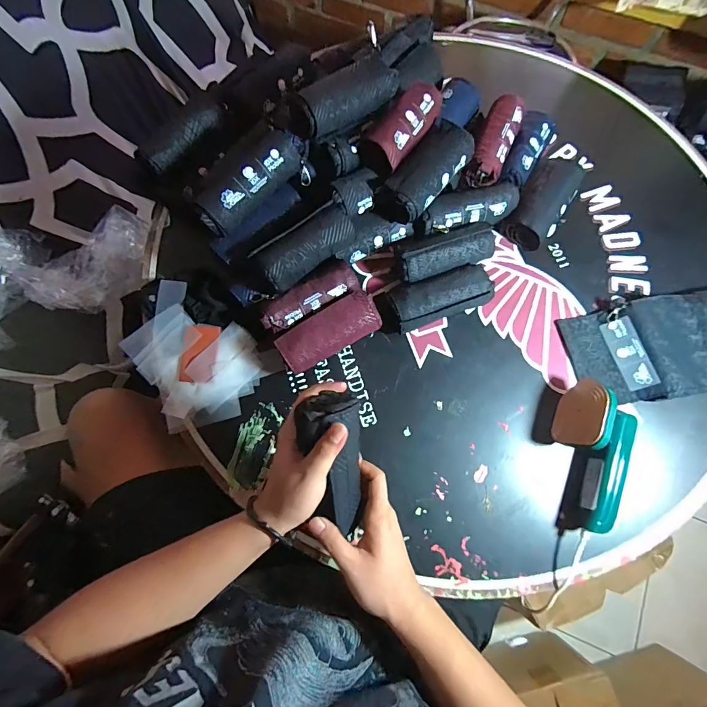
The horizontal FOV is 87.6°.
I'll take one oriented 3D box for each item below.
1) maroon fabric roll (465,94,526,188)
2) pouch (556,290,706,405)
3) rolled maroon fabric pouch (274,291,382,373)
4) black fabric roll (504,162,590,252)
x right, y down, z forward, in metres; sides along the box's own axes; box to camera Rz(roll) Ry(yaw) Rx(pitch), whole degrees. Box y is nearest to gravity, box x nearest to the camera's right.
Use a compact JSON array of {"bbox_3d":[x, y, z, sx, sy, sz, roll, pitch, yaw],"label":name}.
[{"bbox_3d":[0.223,-0.333,0.578,0.054,0.046,0.152,23,75,7],"label":"maroon fabric roll"},{"bbox_3d":[0.458,-0.013,0.535,0.267,0.041,0.144,-10,74,-3],"label":"pouch"},{"bbox_3d":[-0.034,-0.027,0.534,0.143,0.060,0.056,-30,76,-8],"label":"rolled maroon fabric pouch"},{"bbox_3d":[0.306,-0.238,0.596,0.073,0.056,0.158,28,76,8],"label":"black fabric roll"}]

